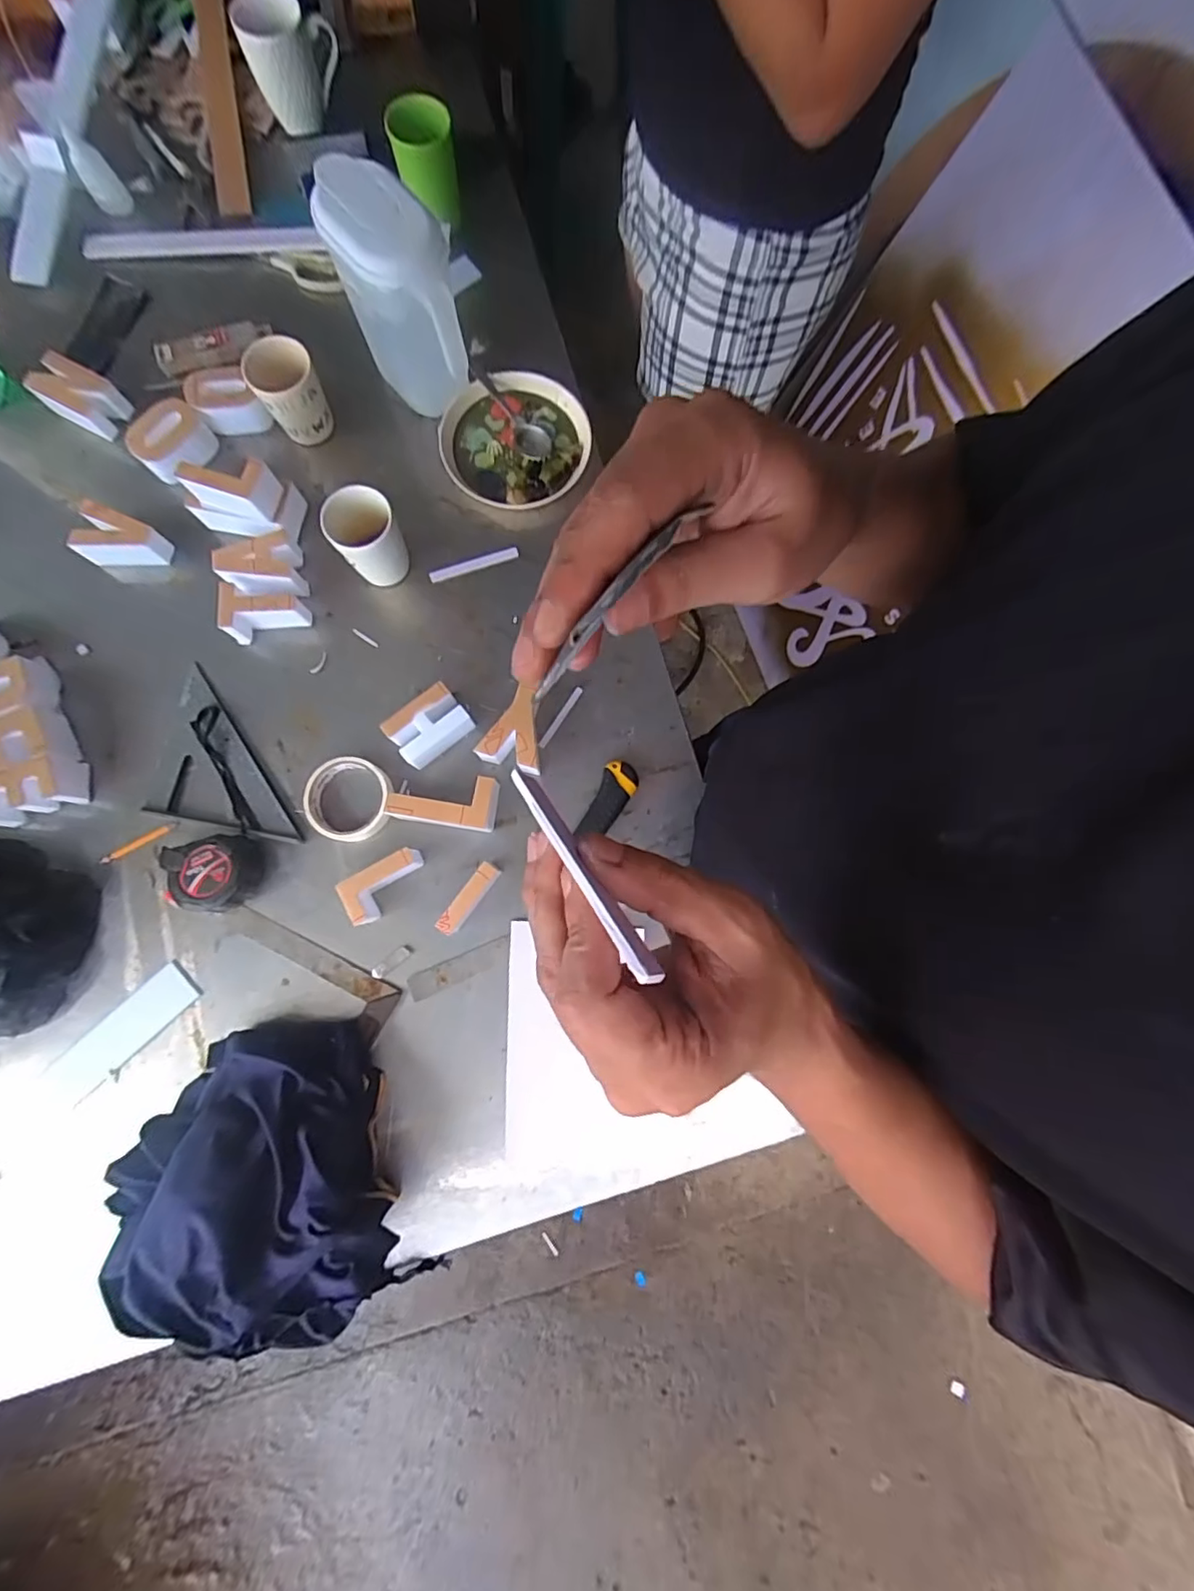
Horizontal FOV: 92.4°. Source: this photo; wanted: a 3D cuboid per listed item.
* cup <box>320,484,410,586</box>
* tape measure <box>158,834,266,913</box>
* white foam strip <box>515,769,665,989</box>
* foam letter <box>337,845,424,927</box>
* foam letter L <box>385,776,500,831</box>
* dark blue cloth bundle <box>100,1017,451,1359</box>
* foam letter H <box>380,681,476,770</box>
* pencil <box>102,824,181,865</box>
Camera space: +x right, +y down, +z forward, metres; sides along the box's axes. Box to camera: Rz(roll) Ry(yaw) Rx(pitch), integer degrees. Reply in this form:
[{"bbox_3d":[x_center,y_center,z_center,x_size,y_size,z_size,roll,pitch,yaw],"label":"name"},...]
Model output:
[{"bbox_3d":[-0.251,-0.281,0.638,0.073,0.099,0.065,-37,83,-7],"label":"cup"},{"bbox_3d":[-0.410,0.082,0.608,0.094,0.040,0.083,4,80,-1],"label":"tape measure"},{"bbox_3d":[-0.005,0.022,0.182,0.008,0.012,0.078,-32,65,-6],"label":"white foam strip"},{"bbox_3d":[-0.222,0.096,0.607,0.086,0.047,0.048,-30,83,-6],"label":"foam letter"},{"bbox_3d":[-0.164,0.006,0.623,0.113,0.046,0.055,6,81,-3],"label":"foam letter L"},{"bbox_3d":[-0.324,0.379,0.533,0.265,0.092,0.287,-27,81,-5],"label":"dark blue cloth bundle"},{"bbox_3d":[-0.185,-0.076,0.637,0.084,0.044,0.062,-41,84,-7],"label":"foam letter H"},{"bbox_3d":[-0.499,0.051,0.623,0.088,0.009,0.011,-26,81,-5],"label":"pencil"}]

